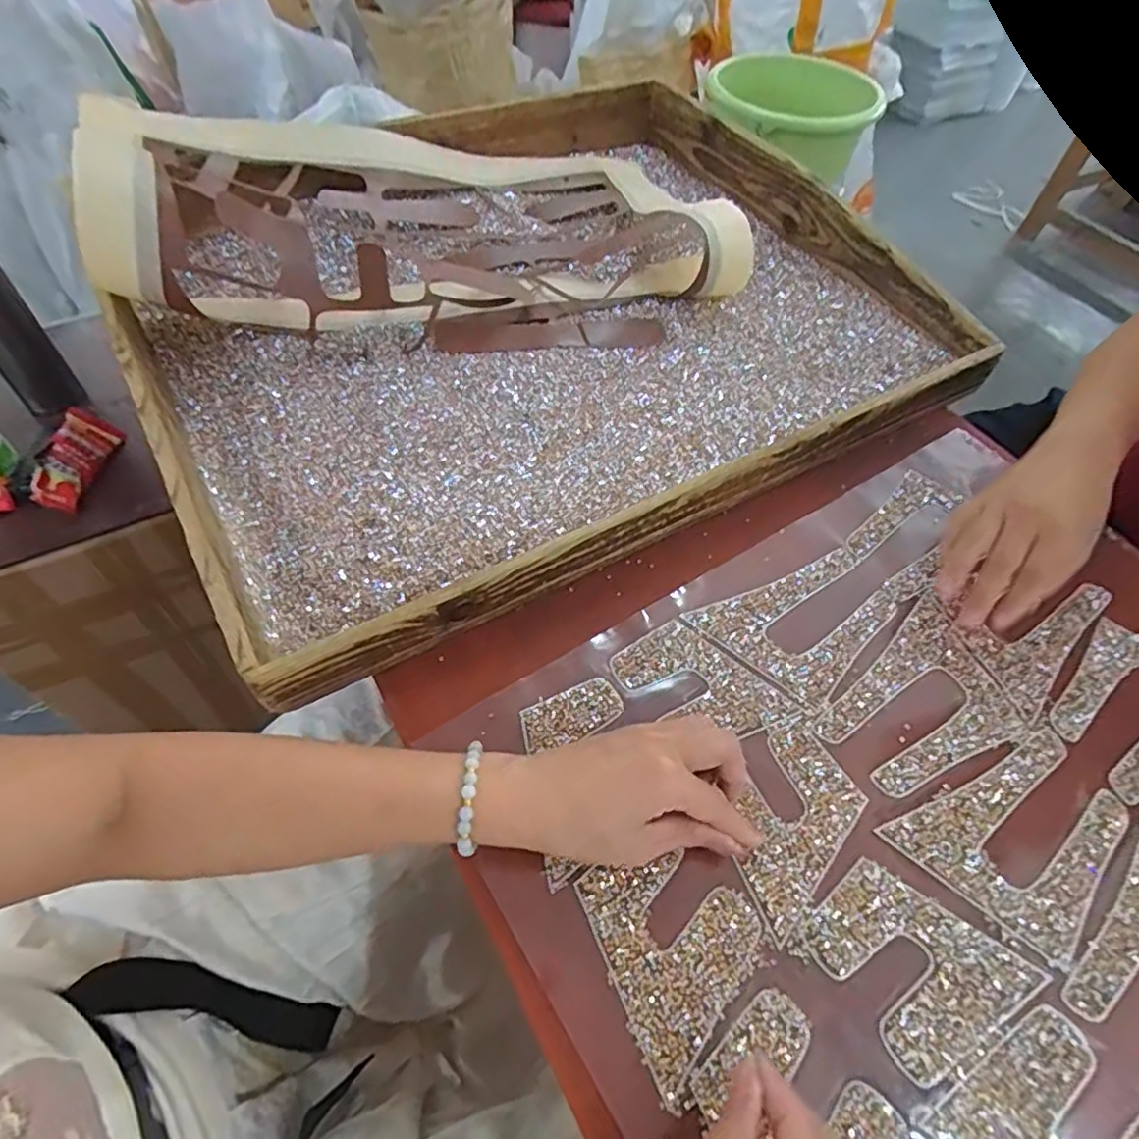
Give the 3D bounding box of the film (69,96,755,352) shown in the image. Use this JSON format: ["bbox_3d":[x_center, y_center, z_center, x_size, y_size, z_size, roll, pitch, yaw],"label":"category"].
[{"bbox_3d":[-0.134,-0.370,0.629,0.561,0.155,0.335,-15,57,-13],"label":"film"}]

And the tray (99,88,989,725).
[{"bbox_3d":[-0.037,-0.270,0.626,0.709,0.054,0.595,-25,62,-19],"label":"tray"}]

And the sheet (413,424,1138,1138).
[{"bbox_3d":[0.242,0.137,0.413,0.545,0.006,0.405,-28,61,-20],"label":"sheet"}]

